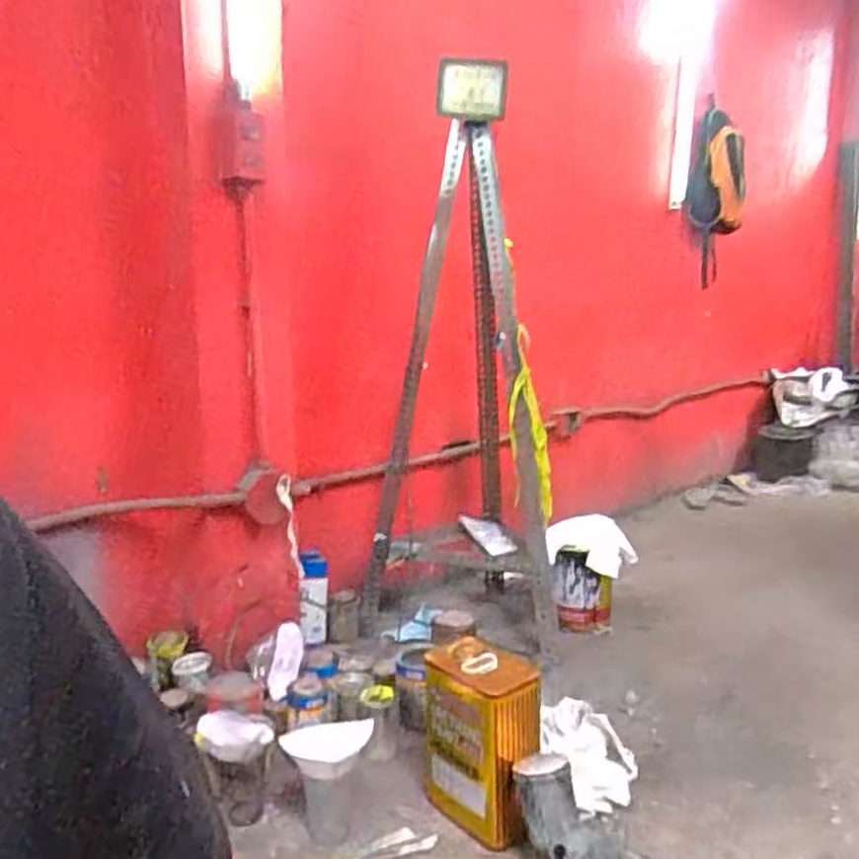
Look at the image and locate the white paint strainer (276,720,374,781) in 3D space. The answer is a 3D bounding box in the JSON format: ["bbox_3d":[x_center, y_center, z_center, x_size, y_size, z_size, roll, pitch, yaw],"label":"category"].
[{"bbox_3d":[-0.150,0.473,1.150,0.131,0.036,0.111,-5,10,-34],"label":"white paint strainer"}]

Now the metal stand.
[{"bbox_3d":[0.069,-0.150,1.911,0.542,1.274,0.437,3,8,17],"label":"metal stand"}]

